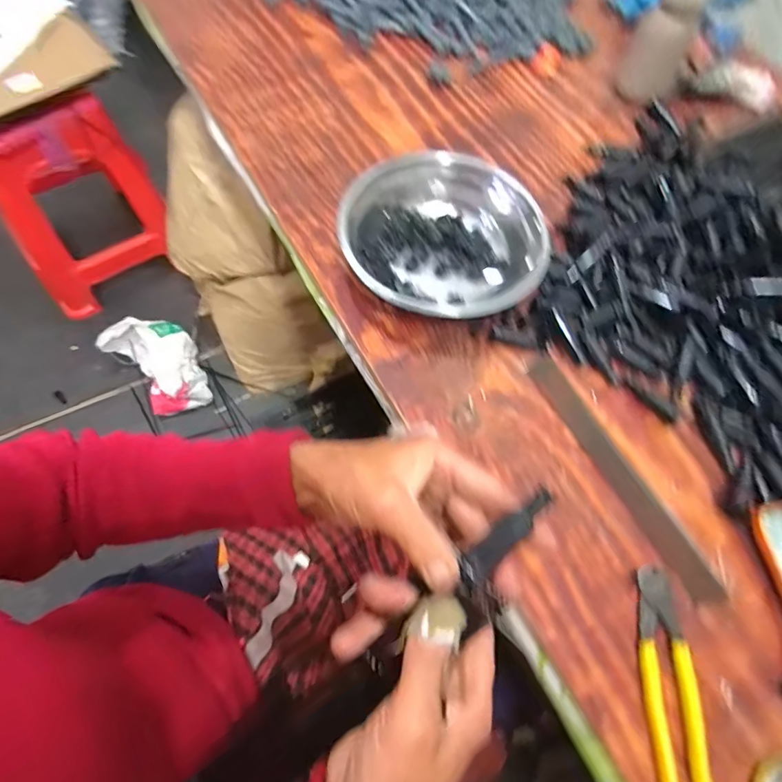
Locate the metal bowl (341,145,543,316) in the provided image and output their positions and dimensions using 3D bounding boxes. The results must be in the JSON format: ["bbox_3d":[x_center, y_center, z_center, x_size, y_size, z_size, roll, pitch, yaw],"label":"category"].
[{"bbox_3d":[0.049,-0.163,0.528,0.189,0.068,0.219,-24,69,-15],"label":"metal bowl"}]

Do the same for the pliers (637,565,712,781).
[{"bbox_3d":[0.223,0.233,0.381,0.040,0.019,0.164,6,64,-2],"label":"pliers"}]

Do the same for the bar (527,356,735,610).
[{"bbox_3d":[0.225,0.077,0.459,0.035,0.012,0.262,-26,67,-13],"label":"bar"}]

